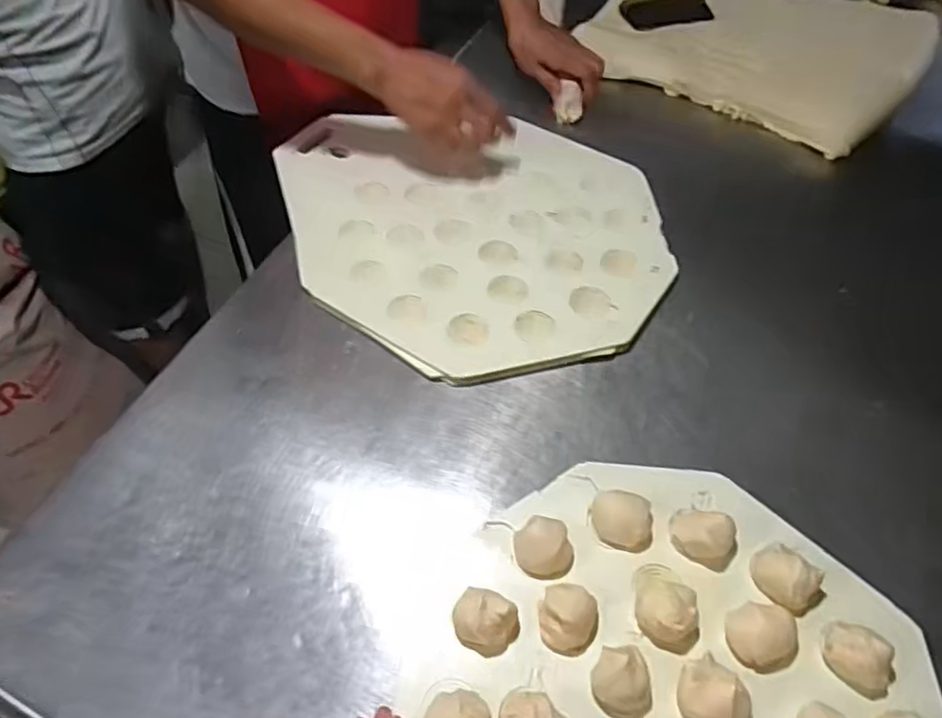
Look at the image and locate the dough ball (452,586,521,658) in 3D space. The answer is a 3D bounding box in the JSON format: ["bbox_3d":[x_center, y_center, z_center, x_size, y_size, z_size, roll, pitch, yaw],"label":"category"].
[{"bbox_3d":[0.011,0.200,0.488,0.048,0.035,0.038,24,59,16],"label":"dough ball"}]

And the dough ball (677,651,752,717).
[{"bbox_3d":[0.173,0.240,0.454,0.045,0.028,0.053,-19,57,-13],"label":"dough ball"}]

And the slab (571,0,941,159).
[{"bbox_3d":[0.458,-0.518,1.024,0.488,0.049,0.454,26,57,17],"label":"slab"}]

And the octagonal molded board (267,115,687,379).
[{"bbox_3d":[0.002,-0.165,0.768,0.414,0.012,0.430,-12,56,-8],"label":"octagonal molded board"}]

